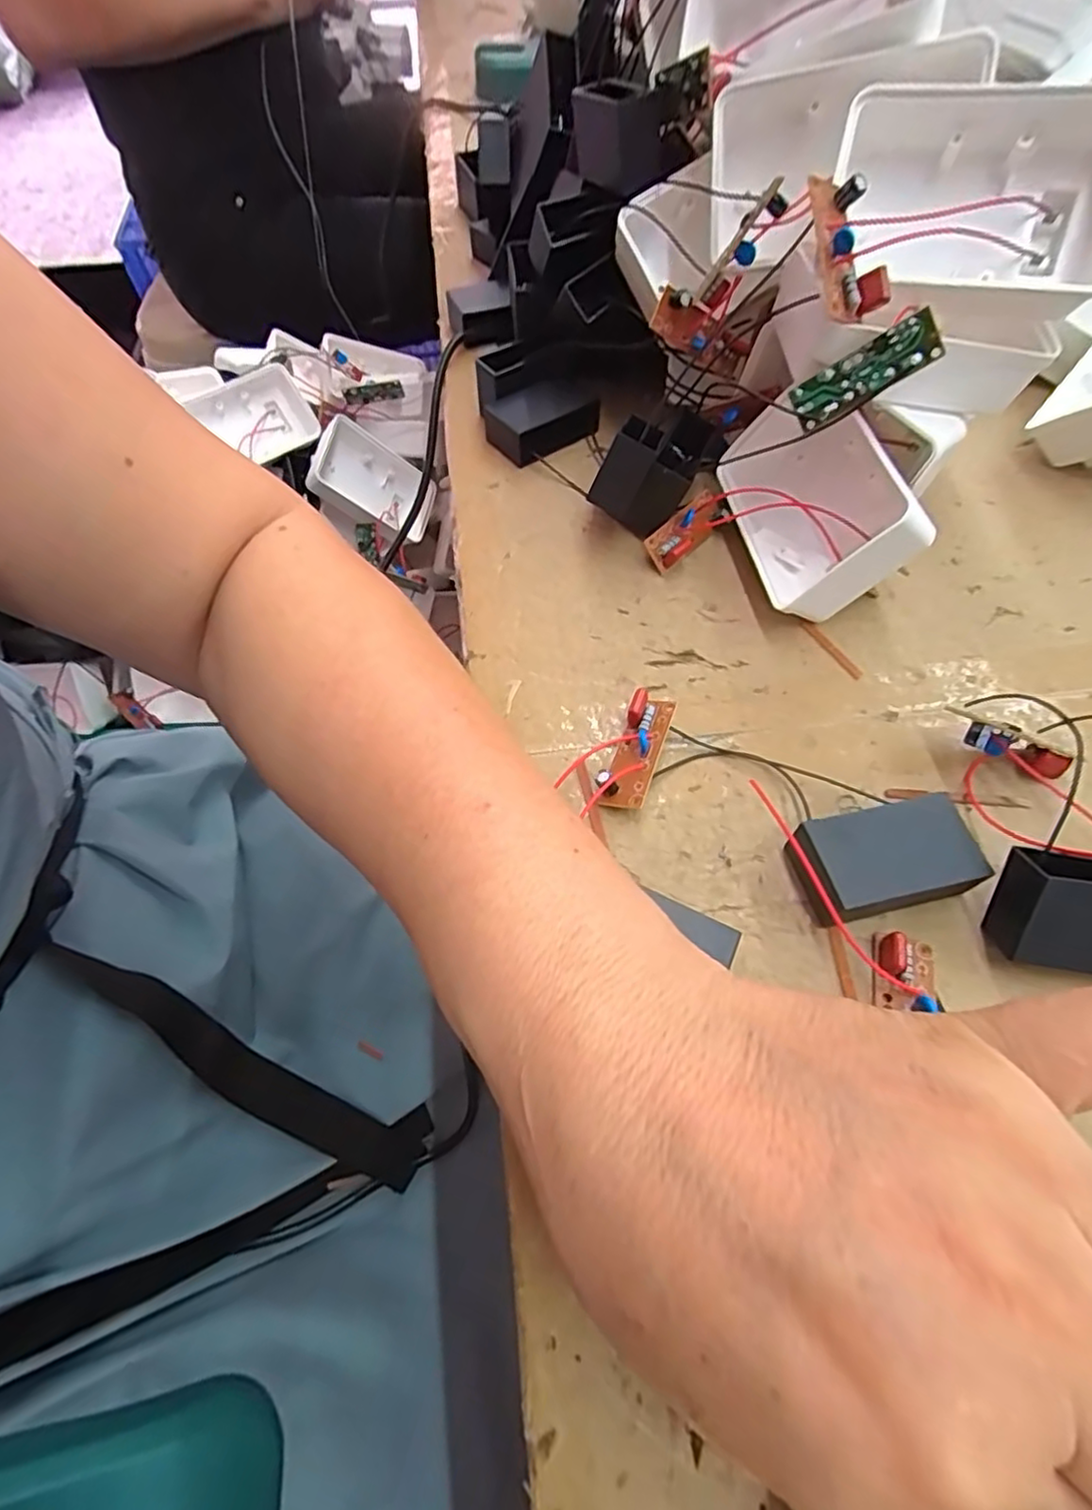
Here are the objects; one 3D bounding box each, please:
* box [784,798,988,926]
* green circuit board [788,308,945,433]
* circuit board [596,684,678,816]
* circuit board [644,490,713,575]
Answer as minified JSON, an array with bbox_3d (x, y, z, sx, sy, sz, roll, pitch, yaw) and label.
[{"bbox_3d":[0.101,0.034,0.200,0.053,0.020,0.031,-12,60,-6],"label":"box"},{"bbox_3d":[0.105,-0.126,0.215,0.043,0.017,0.006,-25,17,32],"label":"green circuit board"},{"bbox_3d":[0.031,-0.001,0.223,0.016,0.014,0.046,20,62,12],"label":"circuit board"},{"bbox_3d":[0.059,-0.094,0.275,0.037,0.008,0.016,-41,92,-11],"label":"circuit board"}]

